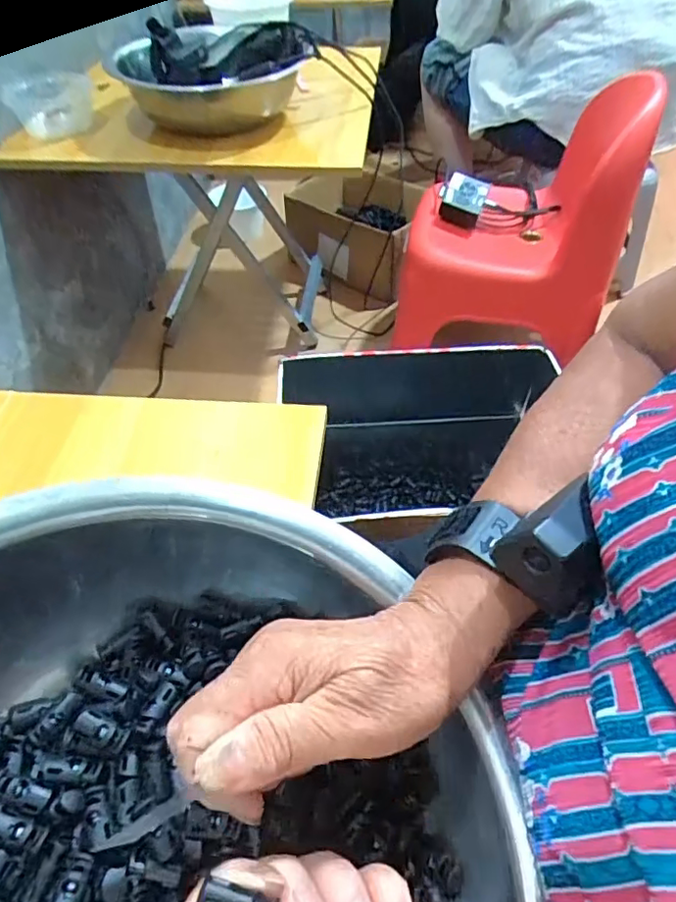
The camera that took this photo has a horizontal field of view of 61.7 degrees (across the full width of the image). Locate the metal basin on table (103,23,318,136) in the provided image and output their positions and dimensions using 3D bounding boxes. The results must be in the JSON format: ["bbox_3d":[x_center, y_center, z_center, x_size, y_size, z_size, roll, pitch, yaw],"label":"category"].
[{"bbox_3d":[-0.187,-0.577,0.876,0.263,0.102,0.283,-1,49,1],"label":"metal basin on table"}]

